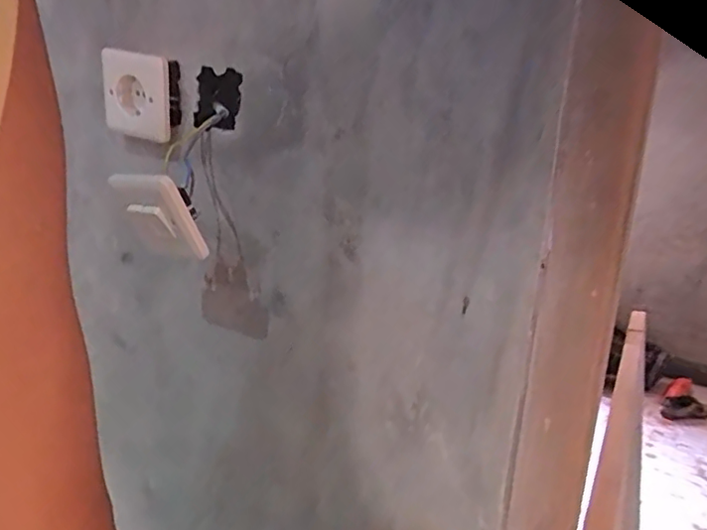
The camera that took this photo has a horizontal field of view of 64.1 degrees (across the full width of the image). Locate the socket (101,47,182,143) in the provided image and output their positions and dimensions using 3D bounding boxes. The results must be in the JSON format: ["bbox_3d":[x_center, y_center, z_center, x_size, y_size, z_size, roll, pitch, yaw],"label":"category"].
[{"bbox_3d":[-0.207,-0.166,0.554,0.072,0.079,0.027,8,14,16],"label":"socket"}]

